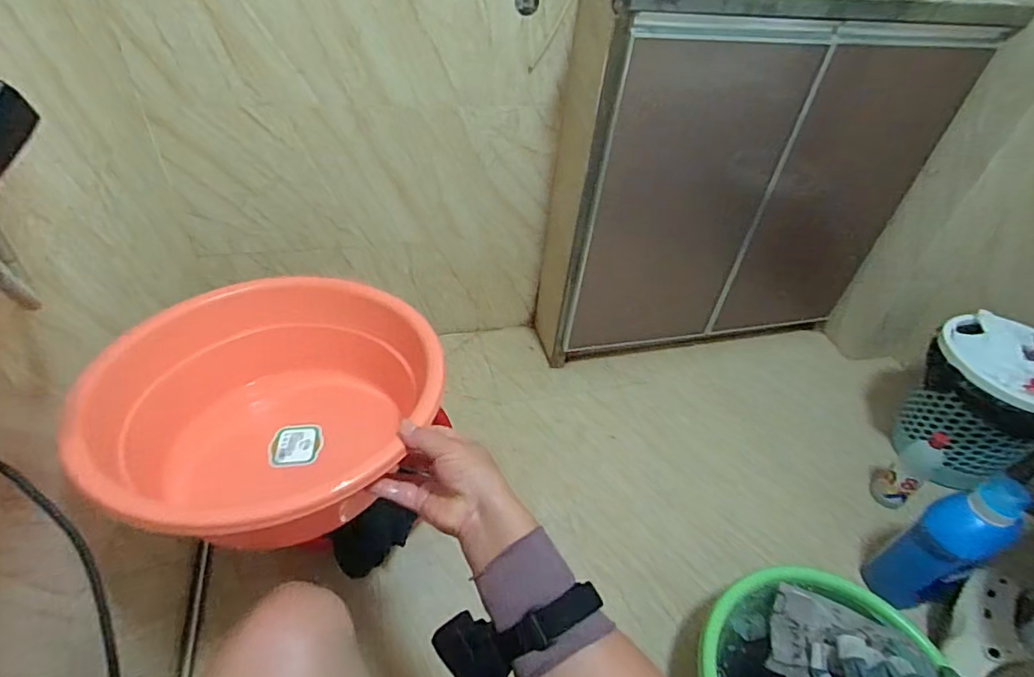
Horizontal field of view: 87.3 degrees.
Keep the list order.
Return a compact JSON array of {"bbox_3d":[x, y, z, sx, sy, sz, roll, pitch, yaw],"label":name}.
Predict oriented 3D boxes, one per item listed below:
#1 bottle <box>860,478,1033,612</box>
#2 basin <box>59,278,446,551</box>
[{"bbox_3d":[0.715,0.346,0.907,0.102,0.290,0.102,-17,47,-23],"label":"bottle"},{"bbox_3d":[-0.253,0.084,0.576,0.307,0.137,0.309,4,43,-4],"label":"basin"}]

